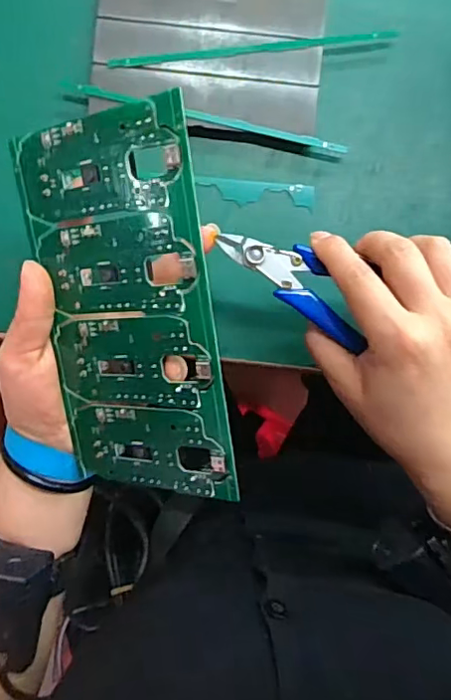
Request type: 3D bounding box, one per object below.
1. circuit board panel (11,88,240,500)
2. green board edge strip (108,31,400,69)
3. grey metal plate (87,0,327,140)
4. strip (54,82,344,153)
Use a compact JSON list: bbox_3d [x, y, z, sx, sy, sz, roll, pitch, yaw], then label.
[{"bbox_3d":[-0.051,-0.018,0.279,0.106,0.004,0.187,-1,104,32],"label":"circuit board panel"},{"bbox_3d":[0.019,-0.199,0.363,0.188,0.004,0.007,-7,88,-3],"label":"green board edge strip"},{"bbox_3d":[-0.011,-0.197,0.367,0.148,0.015,0.094,6,88,-2],"label":"grey metal plate"},{"bbox_3d":[-0.014,-0.153,0.361,0.192,0.007,0.010,12,88,-2],"label":"strip"}]

